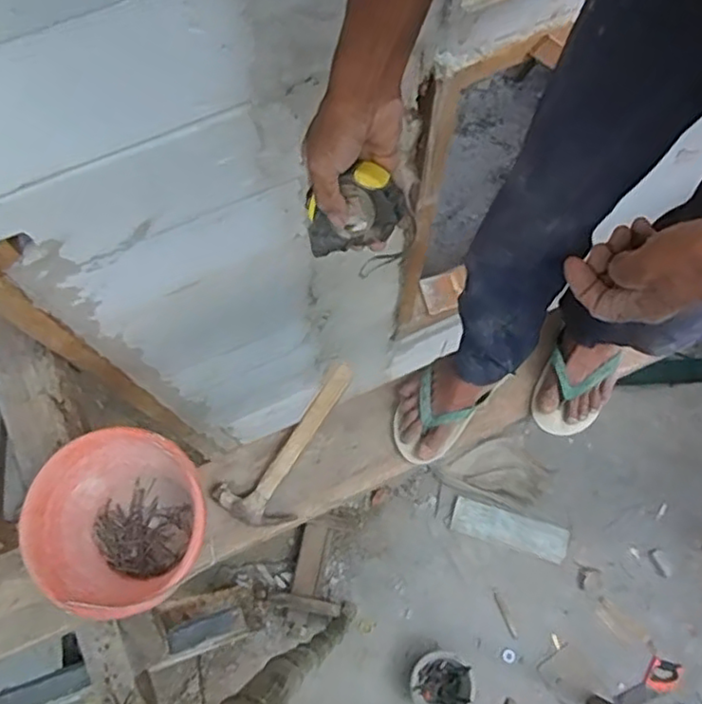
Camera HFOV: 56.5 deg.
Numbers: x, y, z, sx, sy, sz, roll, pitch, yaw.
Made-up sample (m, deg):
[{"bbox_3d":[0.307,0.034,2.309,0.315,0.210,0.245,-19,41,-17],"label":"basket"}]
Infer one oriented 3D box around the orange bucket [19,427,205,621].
[{"bbox_3d":[-0.323,0.251,0.964,0.237,0.169,0.236,0,72,1],"label":"orange bucket"}]

